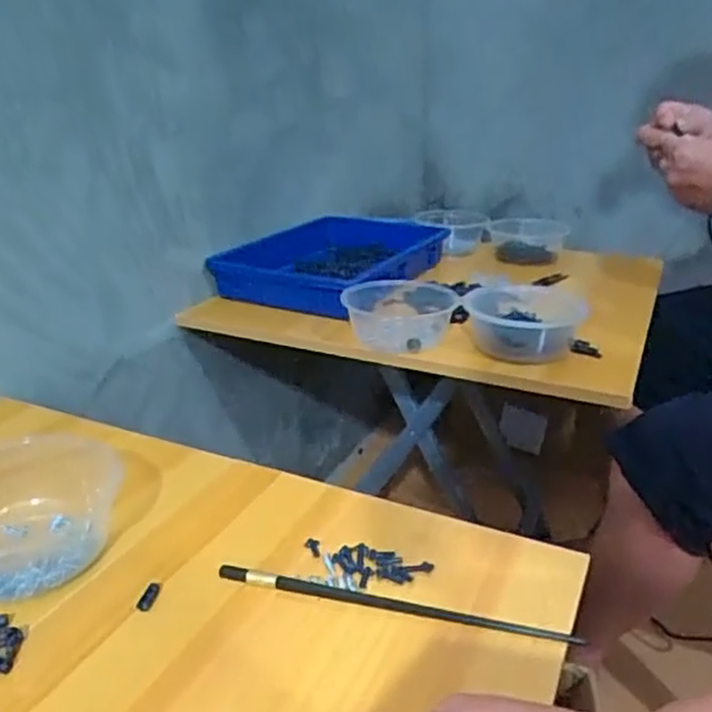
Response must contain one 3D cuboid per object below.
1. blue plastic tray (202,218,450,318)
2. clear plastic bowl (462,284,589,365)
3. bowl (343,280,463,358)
[{"bbox_3d":[-0.026,-0.144,1.040,0.204,0.082,0.348,13,25,30],"label":"blue plastic tray"},{"bbox_3d":[0.200,-0.037,0.833,0.139,0.061,0.135,0,22,0],"label":"clear plastic bowl"},{"bbox_3d":[0.056,-0.057,0.886,0.141,0.055,0.159,3,22,8],"label":"bowl"}]

